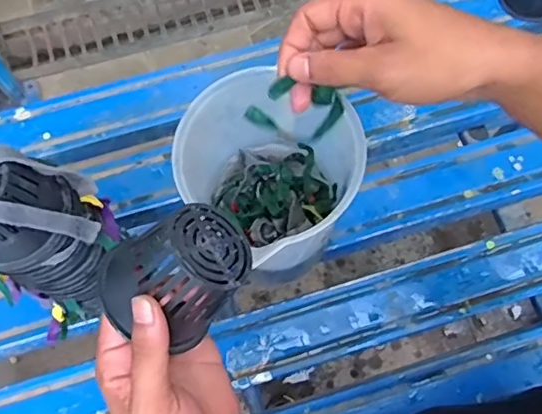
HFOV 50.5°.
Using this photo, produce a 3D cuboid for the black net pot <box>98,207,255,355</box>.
[{"bbox_3d":[-0.060,0.040,0.347,0.075,0.079,0.064,20,45,-27],"label":"black net pot"}]

